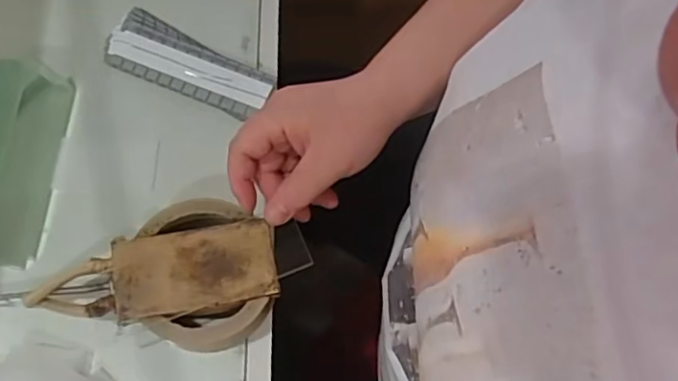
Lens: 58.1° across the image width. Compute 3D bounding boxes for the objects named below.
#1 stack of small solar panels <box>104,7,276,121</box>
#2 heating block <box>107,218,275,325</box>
[{"bbox_3d":[-0.119,-0.100,0.484,0.134,0.016,0.052,21,67,6],"label":"stack of small solar panels"},{"bbox_3d":[-0.091,0.049,0.386,0.100,0.004,0.053,-7,70,-7],"label":"heating block"}]

